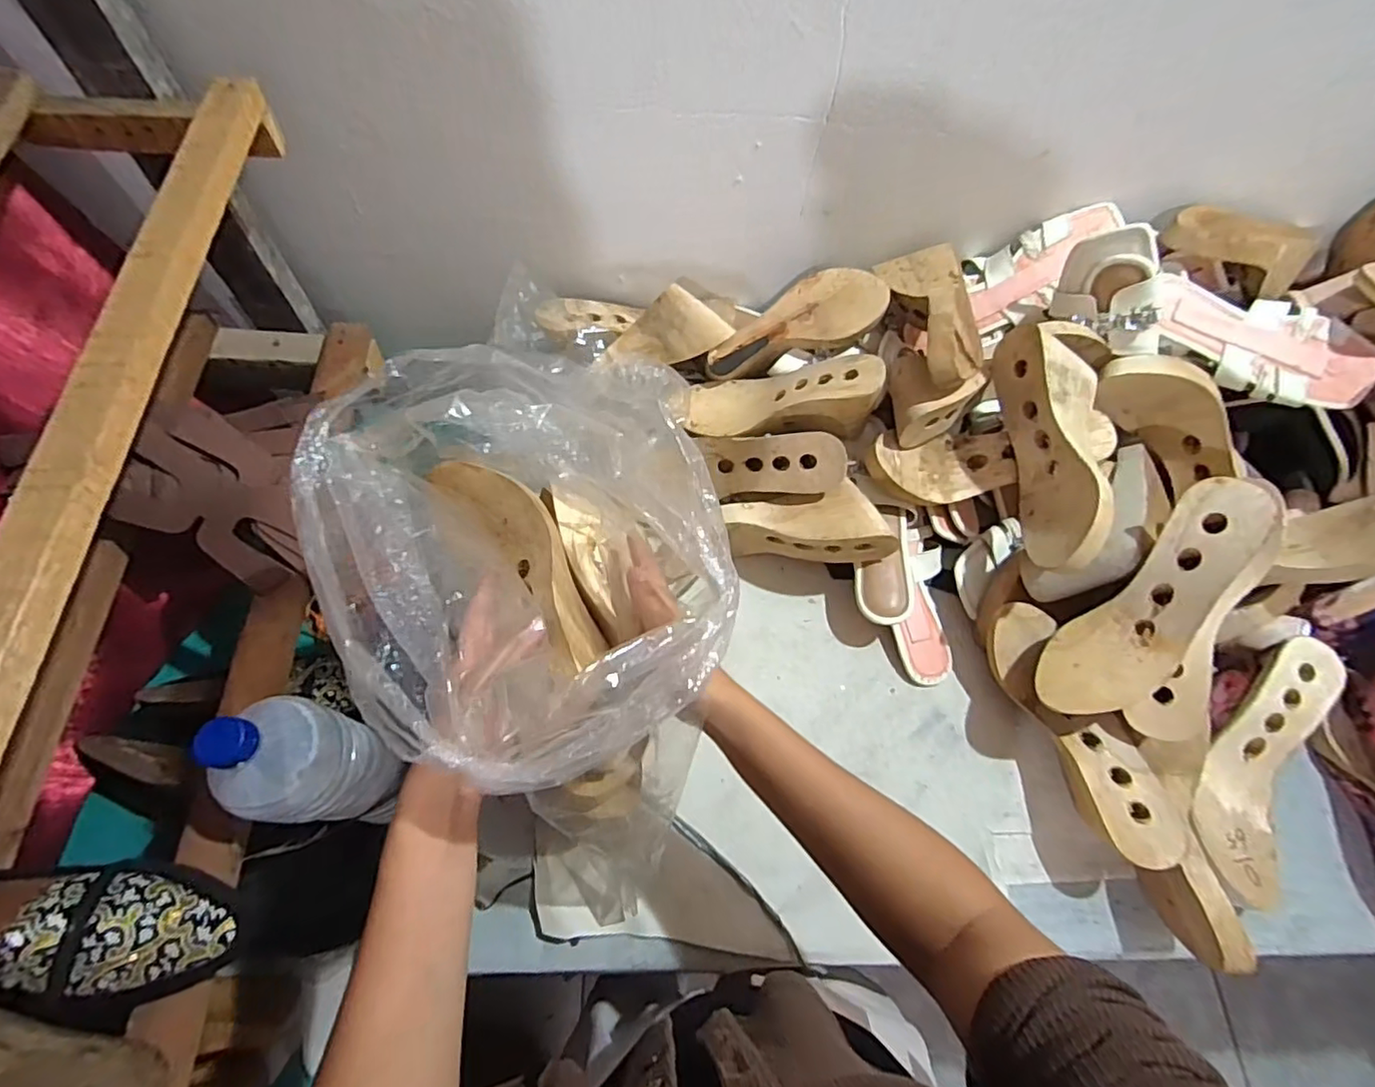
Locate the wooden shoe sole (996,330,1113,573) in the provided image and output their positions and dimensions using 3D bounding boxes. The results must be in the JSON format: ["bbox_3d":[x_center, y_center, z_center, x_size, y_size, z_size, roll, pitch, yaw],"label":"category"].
[{"bbox_3d":[0.343,-0.085,0.562,0.080,0.080,0.222,-2,78,-5],"label":"wooden shoe sole"}]

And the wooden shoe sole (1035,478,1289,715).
[{"bbox_3d":[0.406,0.058,0.517,0.099,0.055,0.230,37,106,13],"label":"wooden shoe sole"}]

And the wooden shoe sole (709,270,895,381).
[{"bbox_3d":[0.119,-0.235,0.669,0.202,0.057,0.063,-22,66,12],"label":"wooden shoe sole"}]

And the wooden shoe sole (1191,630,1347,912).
[{"bbox_3d":[0.525,0.199,0.554,0.080,0.046,0.243,28,81,9],"label":"wooden shoe sole"}]

